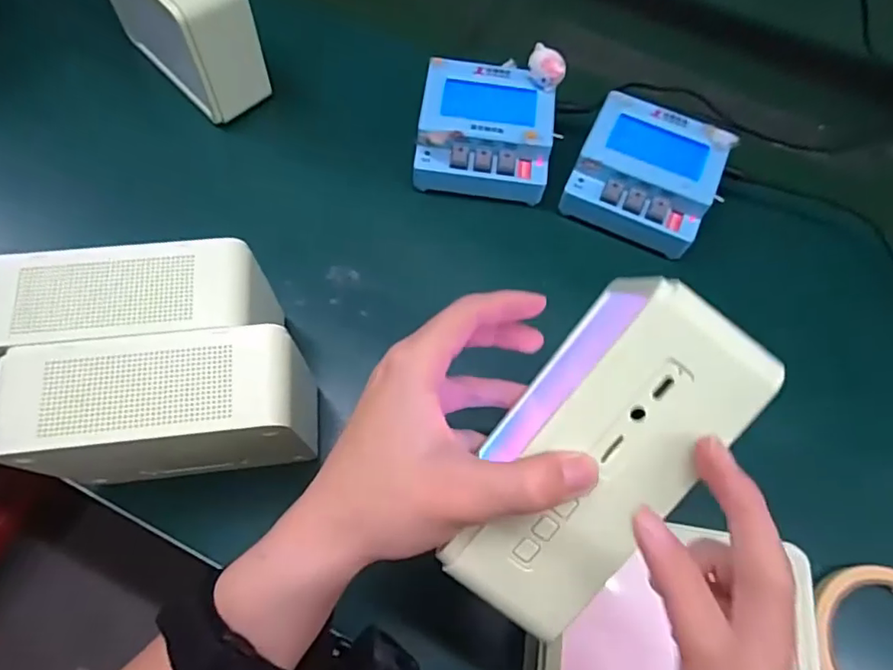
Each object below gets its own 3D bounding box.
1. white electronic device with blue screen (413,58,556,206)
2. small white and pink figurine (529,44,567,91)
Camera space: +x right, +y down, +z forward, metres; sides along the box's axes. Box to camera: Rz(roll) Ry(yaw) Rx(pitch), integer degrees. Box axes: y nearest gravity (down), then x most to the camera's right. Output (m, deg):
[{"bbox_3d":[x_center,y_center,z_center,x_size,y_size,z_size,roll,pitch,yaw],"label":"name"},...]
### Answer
[{"bbox_3d":[0.030,-0.158,0.448,0.104,0.053,0.098,8,65,0],"label":"white electronic device with blue screen"},{"bbox_3d":[0.077,-0.203,0.430,0.016,0.024,0.030,-38,73,-18],"label":"small white and pink figurine"}]

